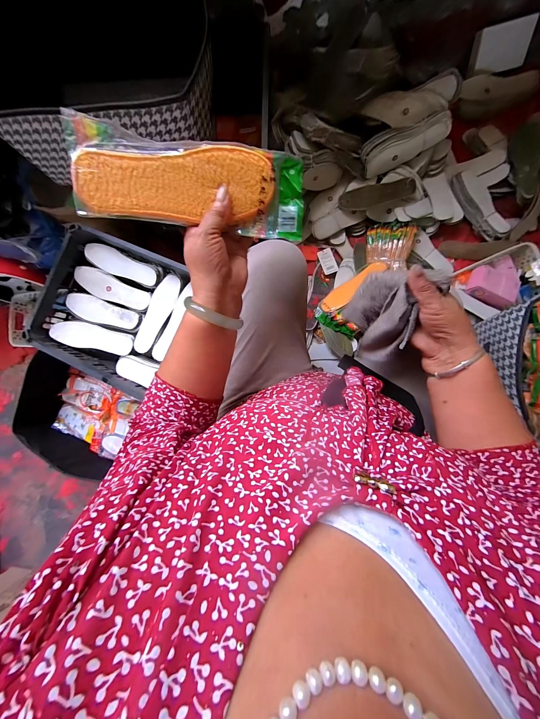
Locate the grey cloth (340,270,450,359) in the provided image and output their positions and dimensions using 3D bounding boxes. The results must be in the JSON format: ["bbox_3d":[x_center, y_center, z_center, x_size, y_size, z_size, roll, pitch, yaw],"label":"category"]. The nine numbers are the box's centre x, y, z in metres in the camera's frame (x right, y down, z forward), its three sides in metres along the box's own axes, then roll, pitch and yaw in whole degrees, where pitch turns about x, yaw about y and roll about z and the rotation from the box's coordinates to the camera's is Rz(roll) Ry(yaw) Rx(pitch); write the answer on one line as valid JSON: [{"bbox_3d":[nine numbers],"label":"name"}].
[{"bbox_3d":[0.151,-0.065,0.326,0.086,0.078,0.116,33,90,9],"label":"grey cloth"}]

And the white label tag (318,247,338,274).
[{"bbox_3d":[0.189,-0.321,0.801,0.047,0.004,0.087,-19,80,10],"label":"white label tag"}]

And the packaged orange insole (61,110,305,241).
[{"bbox_3d":[-0.081,-0.190,0.268,0.239,0.012,0.082,2,114,-9],"label":"packaged orange insole"}]

